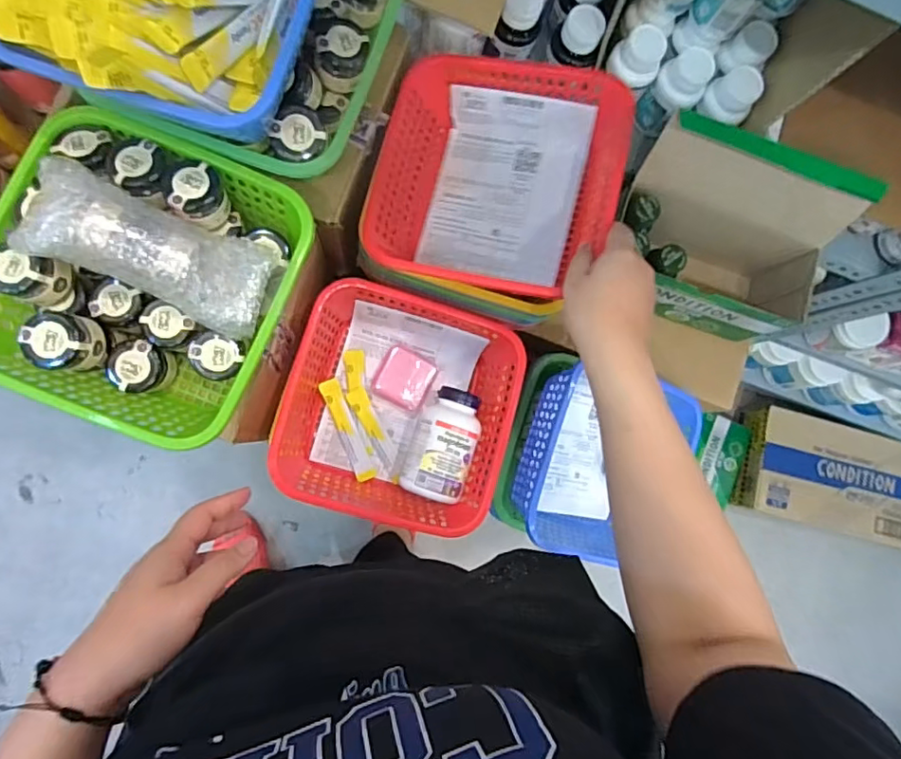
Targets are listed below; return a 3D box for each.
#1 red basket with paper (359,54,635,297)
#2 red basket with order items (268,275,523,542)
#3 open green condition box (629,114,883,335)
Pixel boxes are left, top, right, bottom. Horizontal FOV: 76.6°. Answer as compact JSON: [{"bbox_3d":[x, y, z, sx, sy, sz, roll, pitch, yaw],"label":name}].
[{"bbox_3d":[0.049,-0.194,0.565,0.227,0.088,0.220,9,83,12],"label":"red basket with paper"},{"bbox_3d":[-0.051,0.031,0.600,0.217,0.083,0.221,16,82,-6],"label":"red basket with order items"},{"bbox_3d":[0.302,-0.152,0.647,0.237,0.217,0.129,21,81,-5],"label":"open green condition box"}]

